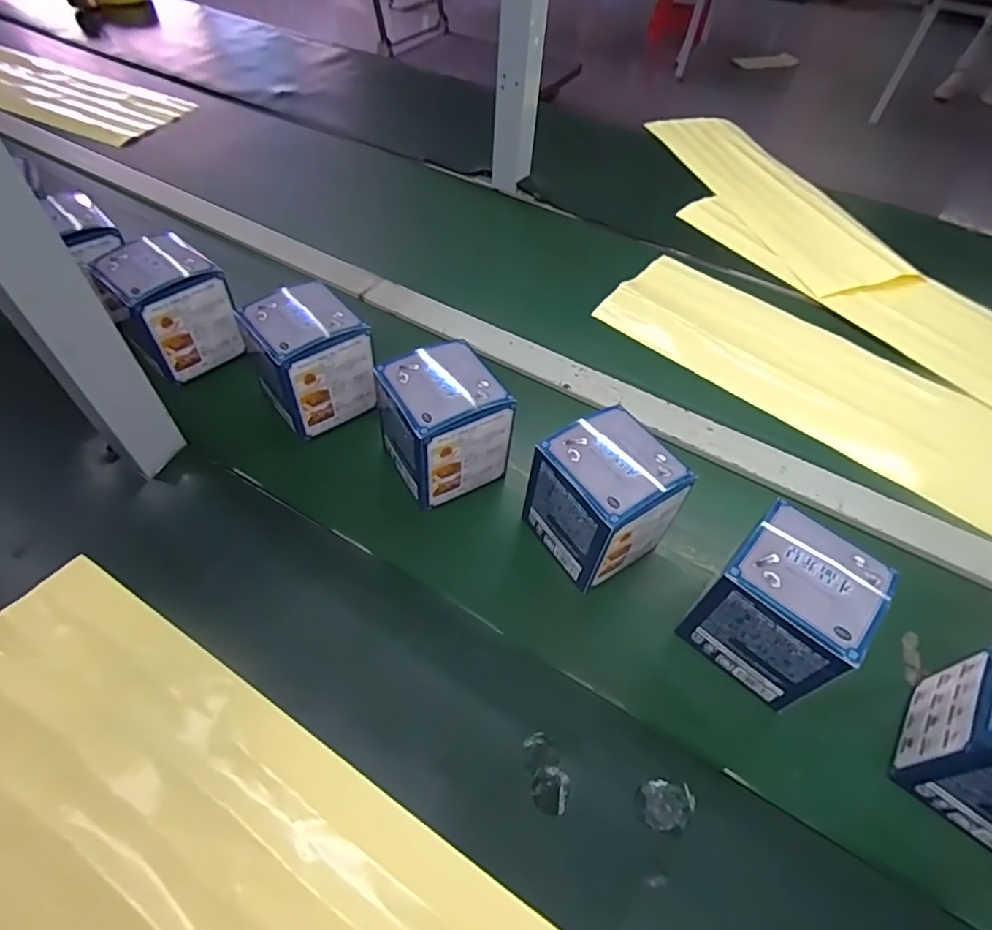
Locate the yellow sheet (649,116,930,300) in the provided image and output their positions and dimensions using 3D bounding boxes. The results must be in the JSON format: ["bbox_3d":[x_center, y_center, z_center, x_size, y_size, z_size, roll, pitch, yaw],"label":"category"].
[{"bbox_3d":[0.383,-0.403,0.794,0.147,0.010,0.488,-11,54,-8],"label":"yellow sheet"}]

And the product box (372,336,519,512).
[{"bbox_3d":[-0.045,-0.033,0.437,0.084,0.090,0.087,-22,57,-22],"label":"product box"}]

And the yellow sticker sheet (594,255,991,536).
[{"bbox_3d":[0.348,-0.085,0.570,0.477,0.026,0.178,37,55,21],"label":"yellow sticker sheet"}]

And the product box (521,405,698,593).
[{"bbox_3d":[0.077,0.025,0.402,0.078,0.090,0.082,-25,58,-24],"label":"product box"}]

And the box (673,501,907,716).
[{"bbox_3d":[0.186,0.093,0.359,0.081,0.092,0.074,37,57,22],"label":"box"}]

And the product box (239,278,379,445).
[{"bbox_3d":[-0.159,-0.091,0.470,0.085,0.096,0.082,-26,58,-24],"label":"product box"}]

